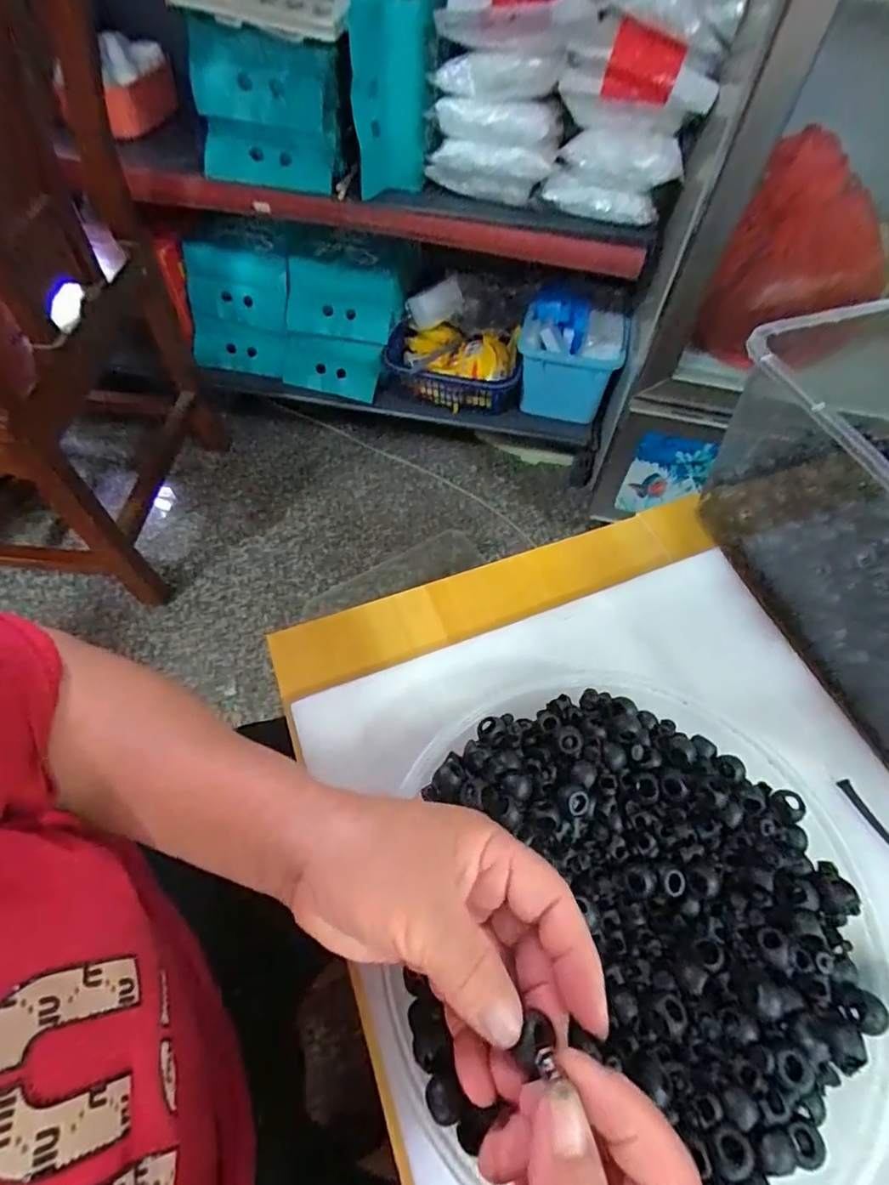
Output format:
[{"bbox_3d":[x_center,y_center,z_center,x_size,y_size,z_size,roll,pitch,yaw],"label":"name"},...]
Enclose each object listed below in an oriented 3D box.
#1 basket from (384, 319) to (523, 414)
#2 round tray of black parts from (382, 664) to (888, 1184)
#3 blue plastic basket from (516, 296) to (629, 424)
[{"bbox_3d":[0.017,-0.465,1.104,0.273,0.094,0.164,5,58,2],"label":"basket"},{"bbox_3d":[0.096,0.152,0.267,0.224,0.052,0.216,0,58,-1],"label":"round tray of black parts"},{"bbox_3d":[0.262,-0.499,1.119,0.207,0.139,0.250,10,58,5],"label":"blue plastic basket"}]

